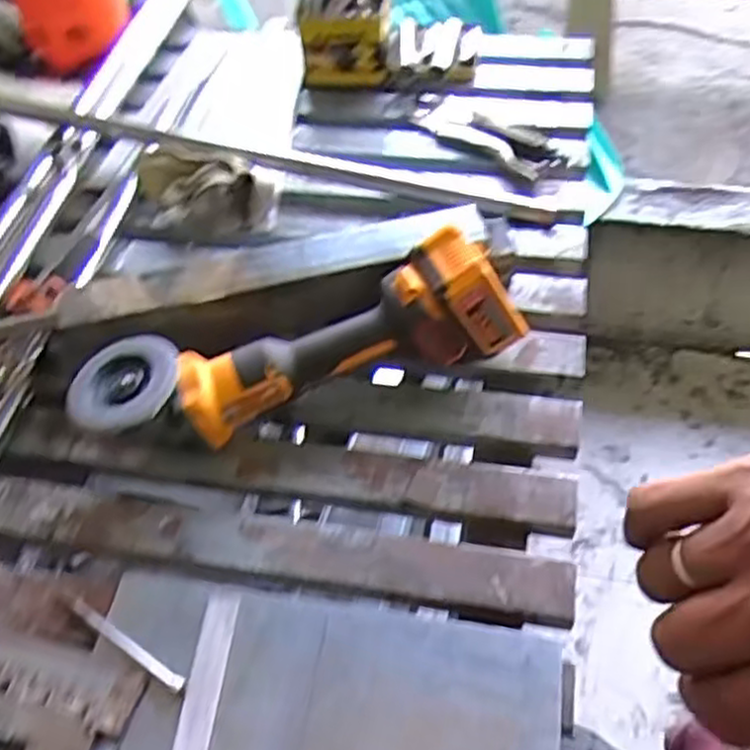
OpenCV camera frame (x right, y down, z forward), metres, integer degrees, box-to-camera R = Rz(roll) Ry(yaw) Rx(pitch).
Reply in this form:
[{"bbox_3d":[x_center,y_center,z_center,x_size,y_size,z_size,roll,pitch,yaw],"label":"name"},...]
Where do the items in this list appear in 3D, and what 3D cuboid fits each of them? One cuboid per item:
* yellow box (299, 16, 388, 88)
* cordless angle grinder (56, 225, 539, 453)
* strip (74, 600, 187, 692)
[{"bbox_3d":[-0.041,-0.422,0.973,0.102,0.079,0.033,-8,54,-4],"label":"yellow box"},{"bbox_3d":[-0.061,-0.022,0.654,0.387,0.119,0.094,-20,54,-11],"label":"cordless angle grinder"},{"bbox_3d":[-0.187,0.202,0.564,0.113,0.004,0.010,27,59,20],"label":"strip"}]

